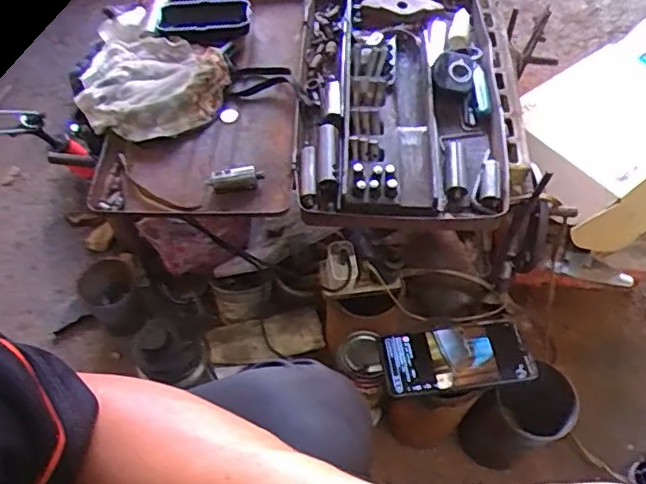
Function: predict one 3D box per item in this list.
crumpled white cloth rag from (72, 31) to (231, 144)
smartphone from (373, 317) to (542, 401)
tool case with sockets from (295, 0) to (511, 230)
[{"bbox_3d":[-0.205,-0.192,0.713,0.168,0.032,0.173,-31,62,-17],"label":"crumpled white cloth rag"},{"bbox_3d":[0.151,0.131,0.685,0.165,0.015,0.078,-6,57,-5],"label":"smartphone"},{"bbox_3d":[0.084,-0.176,0.678,0.224,0.046,0.372,0,57,-1],"label":"tool case with sockets"}]

